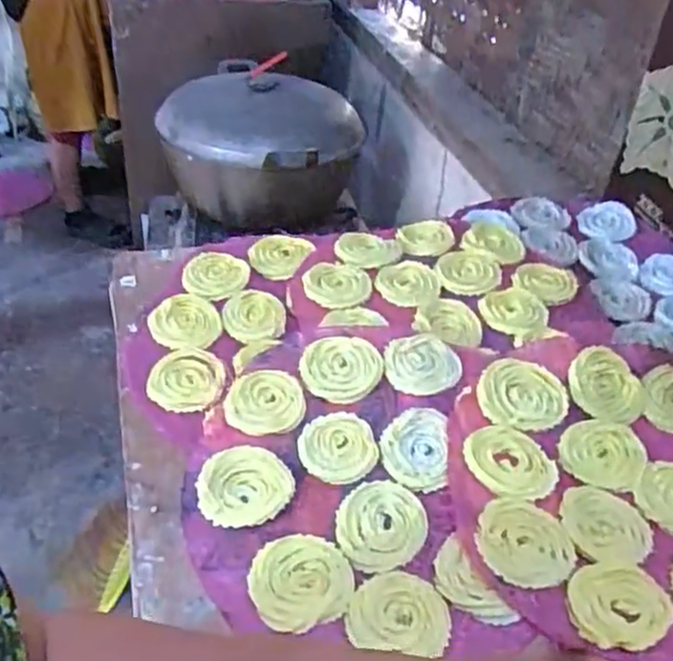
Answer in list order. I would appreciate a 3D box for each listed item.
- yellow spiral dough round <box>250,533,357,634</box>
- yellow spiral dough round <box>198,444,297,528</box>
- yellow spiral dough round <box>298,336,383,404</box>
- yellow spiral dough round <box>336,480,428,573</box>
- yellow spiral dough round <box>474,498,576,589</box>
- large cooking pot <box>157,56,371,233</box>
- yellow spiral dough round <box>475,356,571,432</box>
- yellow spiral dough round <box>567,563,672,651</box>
[{"bbox_3d":[-0.027,0.192,0.536,0.077,0.009,0.072,1,43,0],"label":"yellow spiral dough round"},{"bbox_3d":[-0.078,0.132,0.594,0.078,0.016,0.069,-6,43,-7],"label":"yellow spiral dough round"},{"bbox_3d":[0.004,0.037,0.687,0.079,0.014,0.078,-1,43,-2],"label":"yellow spiral dough round"},{"bbox_3d":[0.037,0.160,0.578,0.074,0.004,0.081,1,43,0],"label":"yellow spiral dough round"},{"bbox_3d":[0.154,0.172,0.567,0.079,0.011,0.073,1,43,0],"label":"yellow spiral dough round"},{"bbox_3d":[-0.164,-0.434,1.608,0.435,0.245,0.412,3,40,-2],"label":"large cooking pot"},{"bbox_3d":[0.181,0.062,0.676,0.084,0.009,0.075,-4,62,-3],"label":"yellow spiral dough round"},{"bbox_3d":[0.220,0.213,0.538,0.079,0.004,0.065,2,43,1],"label":"yellow spiral dough round"}]

